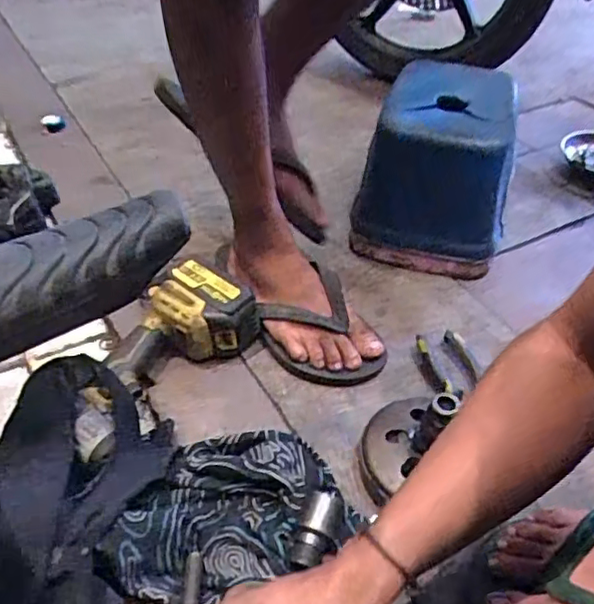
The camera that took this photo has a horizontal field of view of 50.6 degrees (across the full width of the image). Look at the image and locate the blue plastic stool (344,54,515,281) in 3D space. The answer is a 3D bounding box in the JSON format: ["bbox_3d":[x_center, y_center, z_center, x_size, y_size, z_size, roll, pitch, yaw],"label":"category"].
[{"bbox_3d":[0.191,-0.191,0.859,0.186,0.180,0.261,8,44,10],"label":"blue plastic stool"}]

